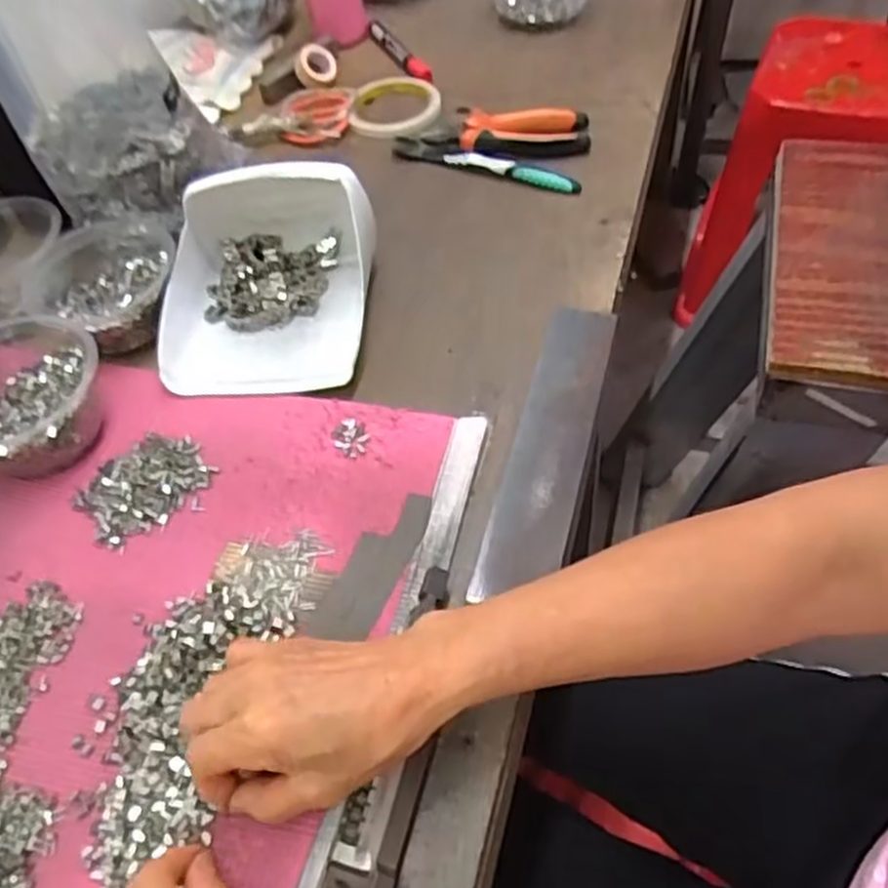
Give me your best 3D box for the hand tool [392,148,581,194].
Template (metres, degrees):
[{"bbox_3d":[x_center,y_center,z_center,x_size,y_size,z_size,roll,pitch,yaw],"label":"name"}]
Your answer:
[{"bbox_3d":[0.036,-0.251,0.698,0.181,0.015,0.016,20,57,19],"label":"hand tool"}]

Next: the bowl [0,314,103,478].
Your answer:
[{"bbox_3d":[-0.293,-0.034,0.531,0.119,0.064,0.114,-3,53,4],"label":"bowl"}]

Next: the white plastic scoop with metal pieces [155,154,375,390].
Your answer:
[{"bbox_3d":[-0.135,-0.131,0.578,0.156,0.082,0.177,0,53,6],"label":"white plastic scoop with metal pieces"}]

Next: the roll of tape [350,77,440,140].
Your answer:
[{"bbox_3d":[-0.052,-0.338,0.778,0.092,0.012,0.099,-3,53,4],"label":"roll of tape"}]

